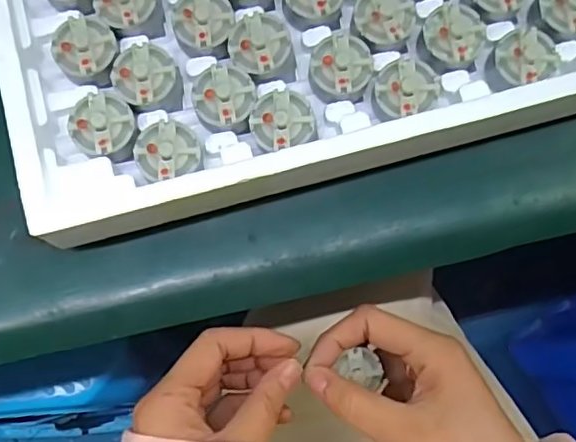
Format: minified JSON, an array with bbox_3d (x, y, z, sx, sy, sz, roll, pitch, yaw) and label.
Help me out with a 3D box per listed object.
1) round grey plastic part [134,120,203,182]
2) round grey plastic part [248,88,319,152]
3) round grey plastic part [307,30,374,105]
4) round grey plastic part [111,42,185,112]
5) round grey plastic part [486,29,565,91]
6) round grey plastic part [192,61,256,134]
[{"bbox_3d":[-0.058,-0.034,0.287,0.031,0.010,0.028,-25,79,-5],"label":"round grey plastic part"},{"bbox_3d":[-0.002,-0.048,0.296,0.032,0.023,0.029,-17,80,-2],"label":"round grey plastic part"},{"bbox_3d":[0.027,-0.077,0.301,0.030,0.020,0.033,0,79,1],"label":"round grey plastic part"},{"bbox_3d":[-0.070,-0.071,0.301,0.031,0.024,0.031,0,79,1],"label":"round grey plastic part"},{"bbox_3d":[0.117,-0.080,0.302,0.034,0.022,0.028,-38,81,-6],"label":"round grey plastic part"},{"bbox_3d":[-0.031,-0.060,0.296,0.029,0.016,0.031,0,78,0],"label":"round grey plastic part"}]

